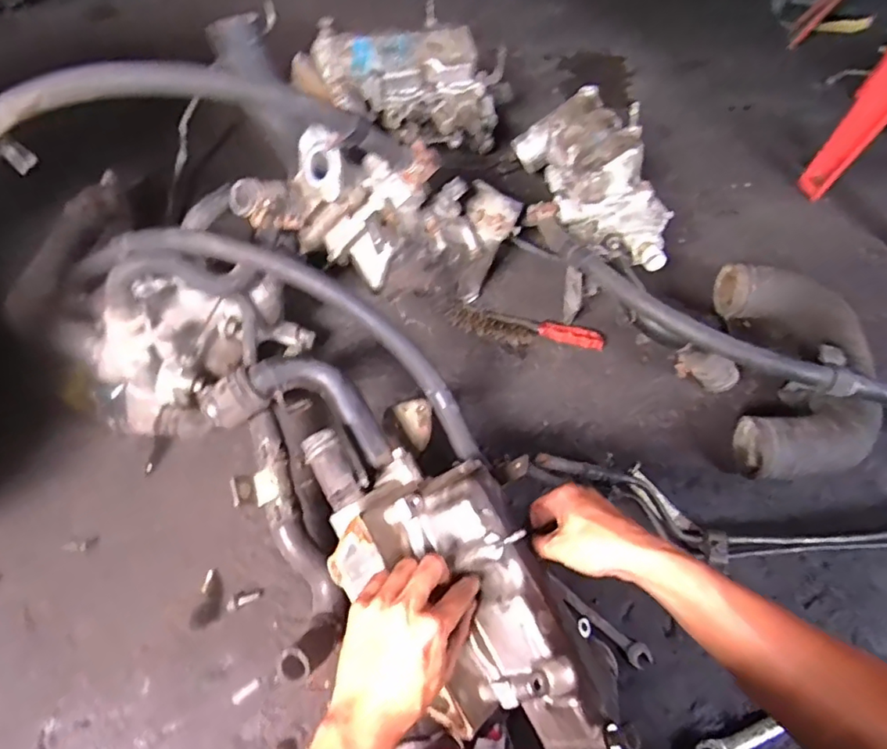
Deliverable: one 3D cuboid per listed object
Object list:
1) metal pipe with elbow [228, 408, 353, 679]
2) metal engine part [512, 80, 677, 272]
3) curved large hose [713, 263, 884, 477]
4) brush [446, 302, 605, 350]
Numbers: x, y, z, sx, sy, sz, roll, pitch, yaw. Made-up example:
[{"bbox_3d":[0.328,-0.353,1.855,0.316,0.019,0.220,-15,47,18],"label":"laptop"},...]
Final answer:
[{"bbox_3d":[-0.165,0.177,0.593,0.070,0.094,0.258,-20,61,-16],"label":"metal pipe with elbow"},{"bbox_3d":[0.216,-0.300,0.821,0.139,0.139,0.329,-13,58,-13],"label":"metal engine part"},{"bbox_3d":[0.472,-0.010,0.732,0.169,0.115,0.310,10,58,2],"label":"curved large hose"},{"bbox_3d":[0.118,-0.067,0.807,0.228,0.026,0.057,10,58,2],"label":"brush"}]

